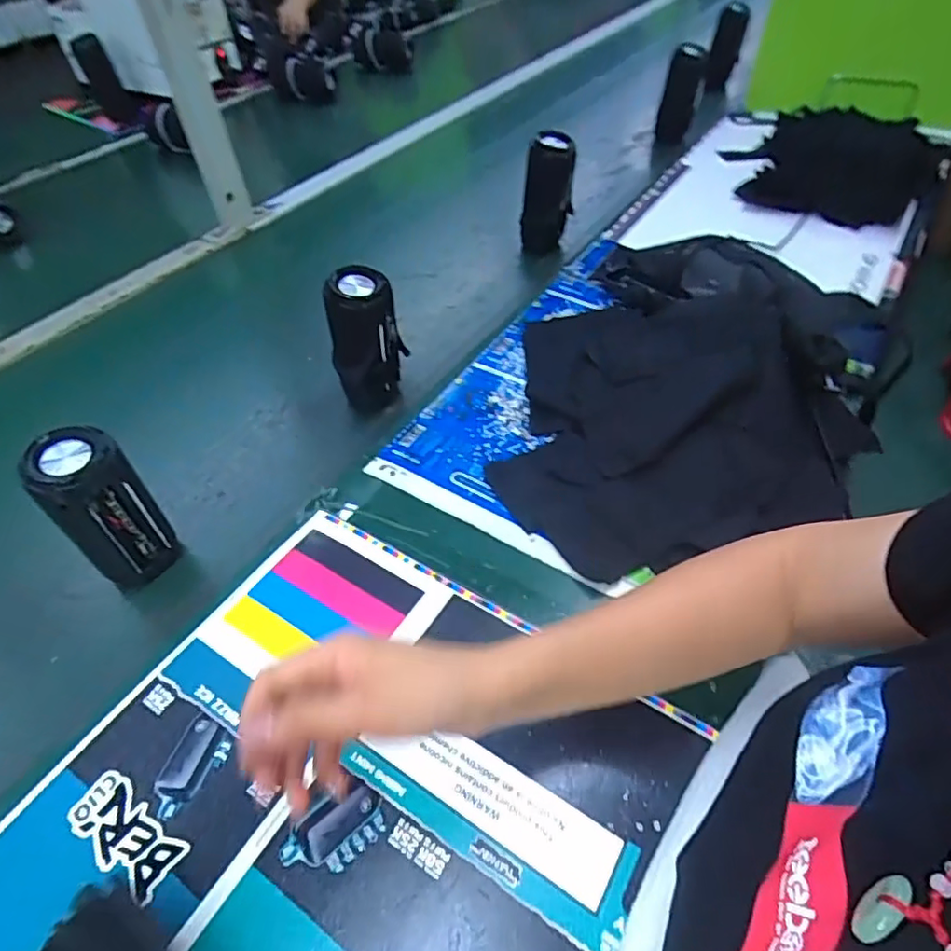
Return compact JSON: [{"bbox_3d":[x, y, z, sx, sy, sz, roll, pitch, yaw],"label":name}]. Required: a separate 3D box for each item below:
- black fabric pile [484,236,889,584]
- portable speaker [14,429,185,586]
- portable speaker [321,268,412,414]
[{"bbox_3d":[0.236,-0.107,0.613,0.391,0.087,0.500,17,51,16],"label":"black fabric pile"},{"bbox_3d":[-0.295,0.026,0.468,0.051,0.141,0.066,32,56,26],"label":"portable speaker"},{"bbox_3d":[-0.109,-0.131,0.609,0.062,0.150,0.058,3,48,4],"label":"portable speaker"}]

